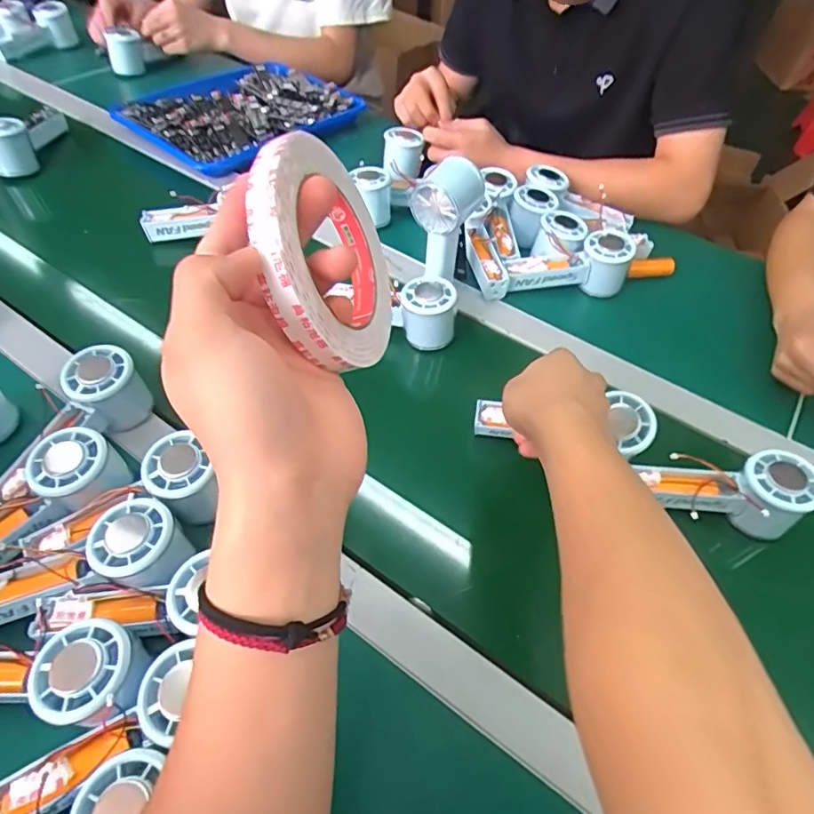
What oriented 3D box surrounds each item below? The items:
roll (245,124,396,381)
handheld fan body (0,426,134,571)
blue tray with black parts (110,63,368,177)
[{"bbox_3d":[-0.037,-0.072,0.272,0.014,0.106,0.103,-8,61,26],"label":"roll"},{"bbox_3d":[-0.282,0.084,0.410,0.057,0.059,0.150,39,71,23],"label":"handheld fan body"},{"bbox_3d":[-0.259,-0.454,0.831,0.240,0.047,0.312,33,57,19],"label":"blue tray with black parts"}]

